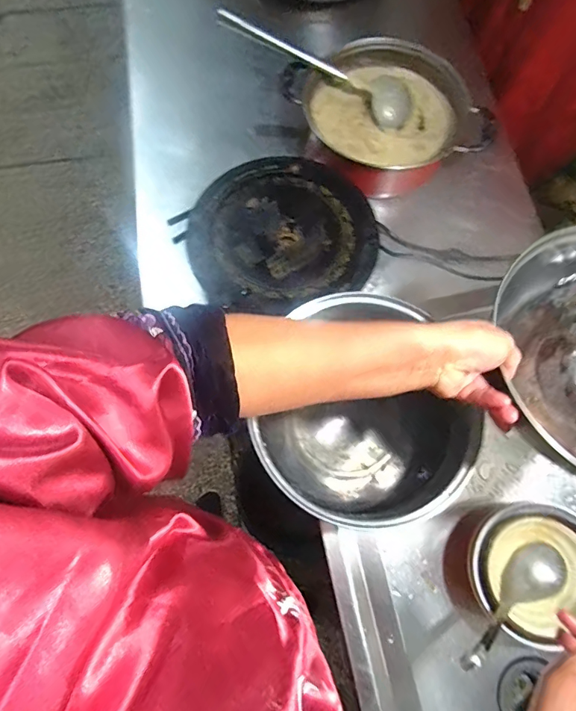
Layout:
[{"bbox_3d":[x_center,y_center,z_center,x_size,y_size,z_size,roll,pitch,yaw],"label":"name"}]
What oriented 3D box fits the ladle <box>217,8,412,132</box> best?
[{"bbox_3d":[0.049,-0.469,0.724,0.326,0.037,0.096,23,75,-9],"label":"ladle"}]

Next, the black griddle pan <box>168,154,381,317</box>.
[{"bbox_3d":[-0.013,-0.187,0.666,0.273,0.023,0.250,0,73,1],"label":"black griddle pan"}]

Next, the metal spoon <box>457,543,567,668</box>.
[{"bbox_3d":[0.310,0.350,0.621,0.240,0.050,0.062,-22,71,-37],"label":"metal spoon"}]

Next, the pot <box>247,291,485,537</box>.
[{"bbox_3d":[0.094,0.084,0.539,0.275,0.135,0.233,31,76,10],"label":"pot"}]

